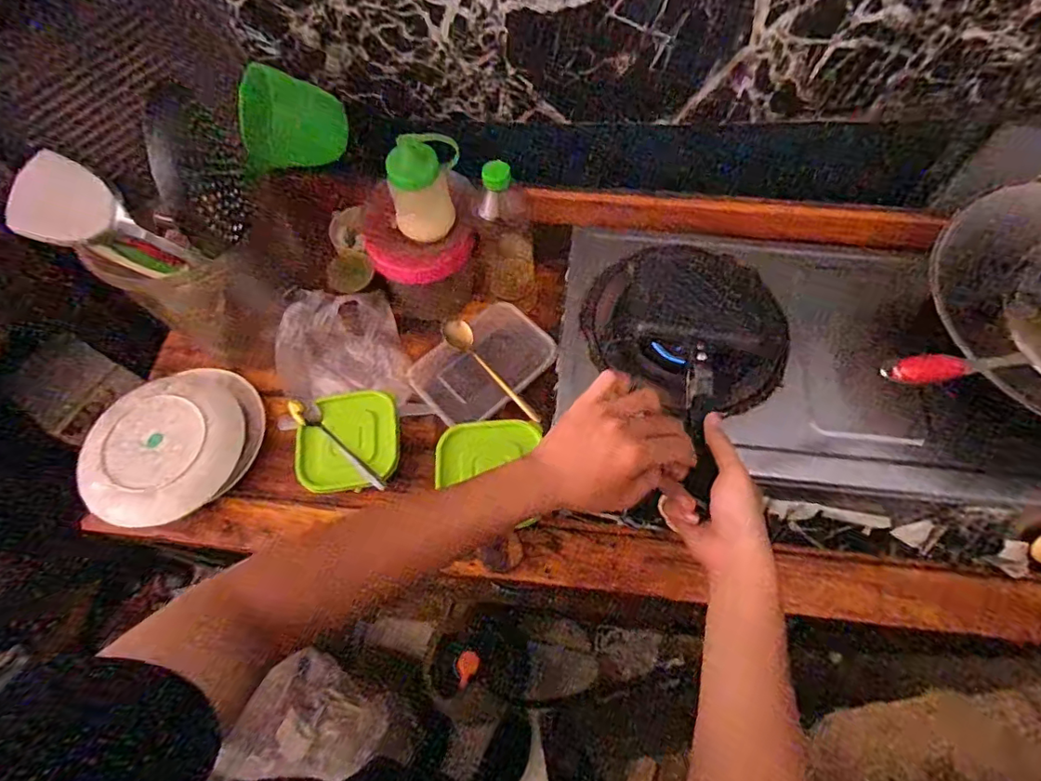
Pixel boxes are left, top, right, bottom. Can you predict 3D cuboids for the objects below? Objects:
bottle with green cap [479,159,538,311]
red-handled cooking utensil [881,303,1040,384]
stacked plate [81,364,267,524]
[{"bbox_3d":[-0.015,-0.213,0.707,0.067,0.245,0.083,-3,65,0],"label":"bottle with green cap"},{"bbox_3d":[0.481,-0.034,0.530,0.379,0.046,0.113,-6,62,-29],"label":"red-handled cooking utensil"},{"bbox_3d":[-0.448,0.061,0.677,0.198,0.054,0.210,0,65,1],"label":"stacked plate"}]

